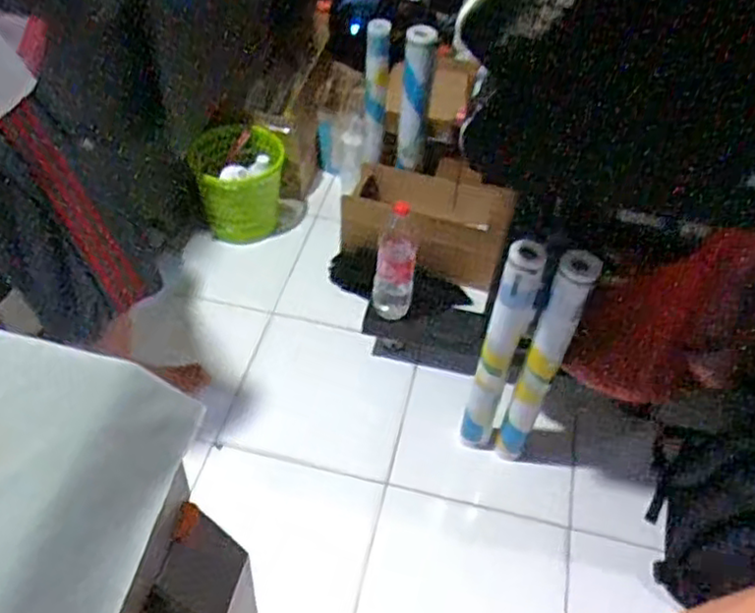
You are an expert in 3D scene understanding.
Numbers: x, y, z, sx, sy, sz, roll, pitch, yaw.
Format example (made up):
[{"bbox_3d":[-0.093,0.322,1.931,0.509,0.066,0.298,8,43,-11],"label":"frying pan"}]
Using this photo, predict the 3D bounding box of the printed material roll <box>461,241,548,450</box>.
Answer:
[{"bbox_3d":[0.230,0.106,1.321,0.073,0.589,0.061,17,50,10],"label":"printed material roll"}]

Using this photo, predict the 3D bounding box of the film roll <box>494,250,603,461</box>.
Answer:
[{"bbox_3d":[0.316,0.122,1.343,0.065,0.600,0.068,2,49,-3],"label":"film roll"}]

